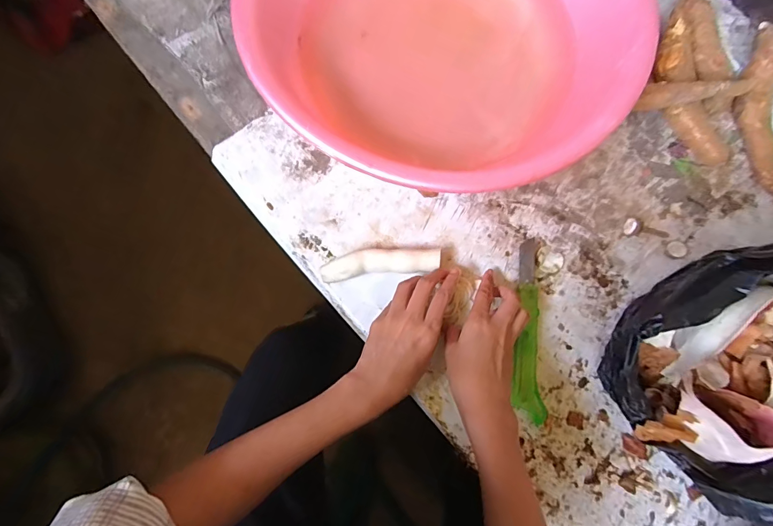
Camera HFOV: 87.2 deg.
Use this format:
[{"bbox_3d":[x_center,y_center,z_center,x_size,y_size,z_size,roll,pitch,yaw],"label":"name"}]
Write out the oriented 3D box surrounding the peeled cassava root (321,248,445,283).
[{"bbox_3d":[-0.006,0.001,0.452,0.128,0.027,0.030,-6,79,-1],"label":"peeled cassava root"}]

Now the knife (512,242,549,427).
[{"bbox_3d":[0.158,0.069,0.443,0.032,0.019,0.196,5,79,1],"label":"knife"}]

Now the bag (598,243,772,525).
[{"bbox_3d":[0.378,0.093,0.376,0.300,0.139,0.218,-23,80,-5],"label":"bag"}]

